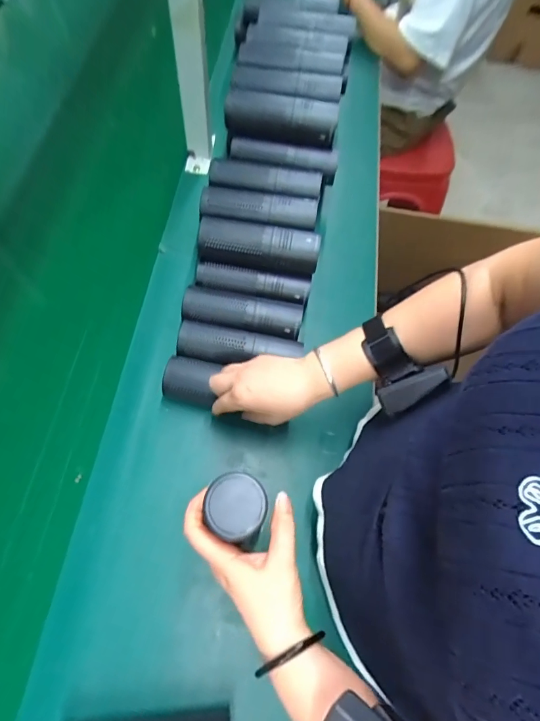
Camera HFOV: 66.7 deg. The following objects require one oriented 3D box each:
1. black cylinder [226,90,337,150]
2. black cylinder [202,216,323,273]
[{"bbox_3d":[0.016,-0.361,0.613,0.163,0.051,0.057,11,64,2],"label":"black cylinder"},{"bbox_3d":[-0.017,-0.160,0.560,0.166,0.045,0.058,15,64,4],"label":"black cylinder"}]

